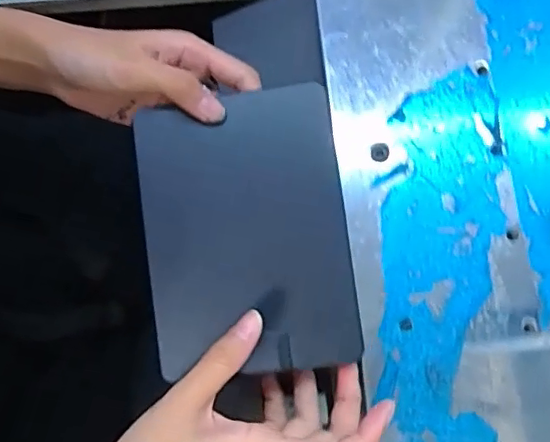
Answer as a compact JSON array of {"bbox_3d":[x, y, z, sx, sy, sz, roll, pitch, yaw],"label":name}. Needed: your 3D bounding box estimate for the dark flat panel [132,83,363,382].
[{"bbox_3d":[-0.018,0.007,0.330,0.115,0.011,0.158,-8,86,4],"label":"dark flat panel"}]

